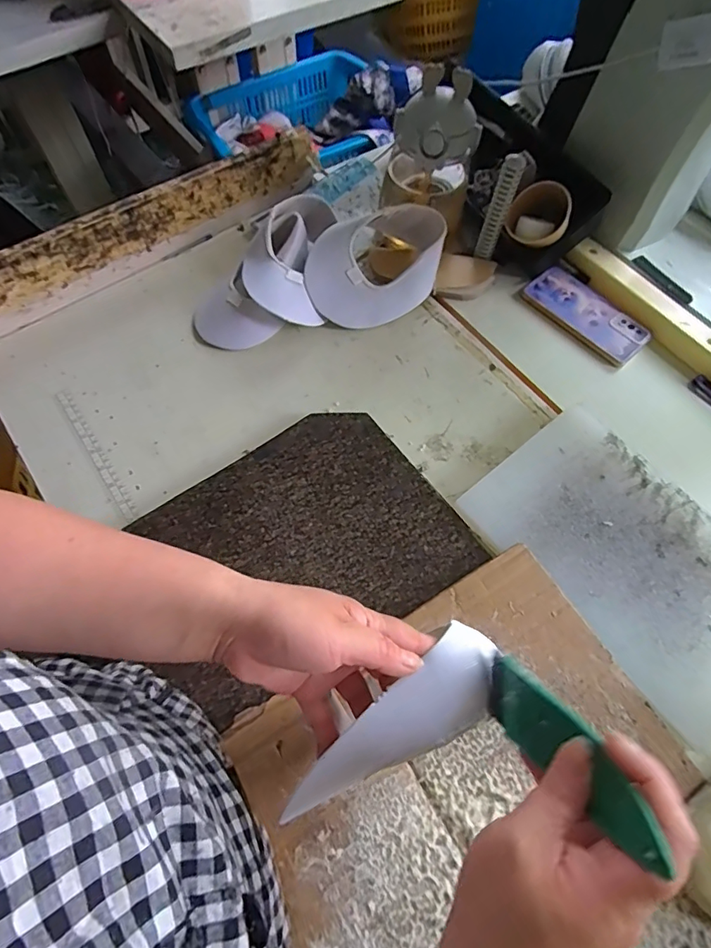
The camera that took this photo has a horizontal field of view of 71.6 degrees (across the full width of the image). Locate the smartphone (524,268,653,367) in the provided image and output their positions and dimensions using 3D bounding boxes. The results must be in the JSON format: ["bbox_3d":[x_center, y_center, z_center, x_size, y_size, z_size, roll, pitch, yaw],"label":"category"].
[{"bbox_3d":[0.307,-0.213,0.658,0.073,0.016,0.164,-40,72,-18],"label":"smartphone"}]

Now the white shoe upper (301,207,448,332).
[{"bbox_3d":[0.025,-0.260,0.630,0.174,0.087,0.113,-2,65,-3],"label":"white shoe upper"}]

